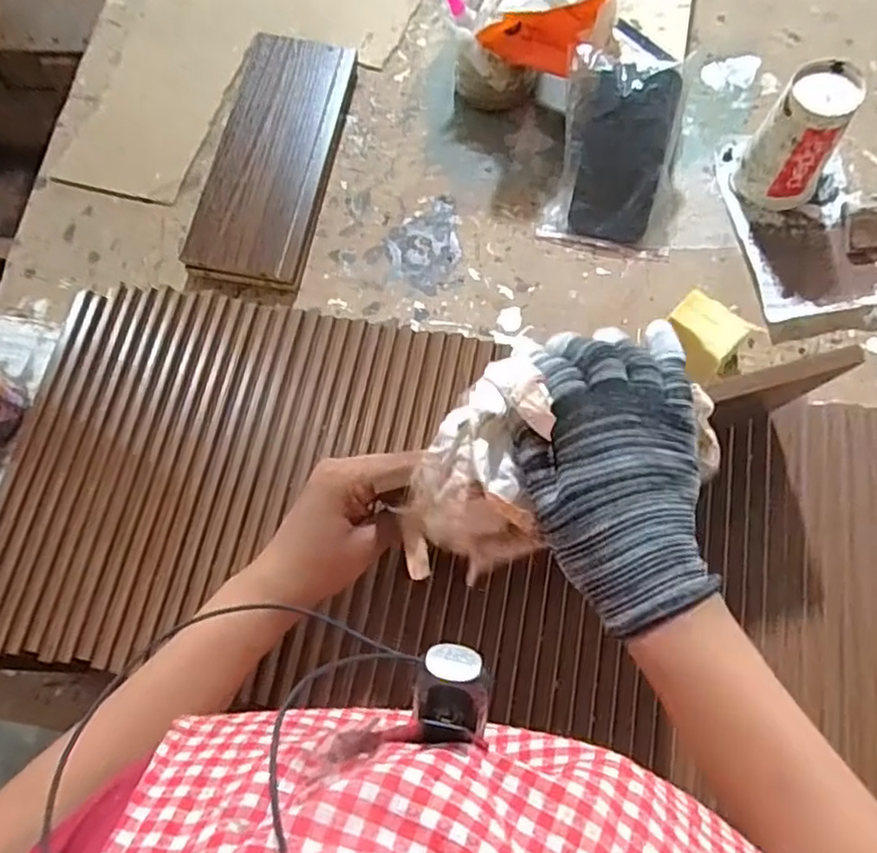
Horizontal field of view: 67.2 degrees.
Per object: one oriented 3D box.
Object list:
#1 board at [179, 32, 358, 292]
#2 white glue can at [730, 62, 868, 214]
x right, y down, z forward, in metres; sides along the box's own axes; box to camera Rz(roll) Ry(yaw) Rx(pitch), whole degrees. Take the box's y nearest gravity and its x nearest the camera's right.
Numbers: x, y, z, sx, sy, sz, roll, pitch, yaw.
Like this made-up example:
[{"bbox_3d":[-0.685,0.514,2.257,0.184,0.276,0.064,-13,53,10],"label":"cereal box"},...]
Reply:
[{"bbox_3d":[-0.175,-0.293,0.706,0.120,0.024,0.298,10,73,5],"label":"board"},{"bbox_3d":[0.344,-0.268,0.630,0.073,0.126,0.072,-1,72,2],"label":"white glue can"}]

